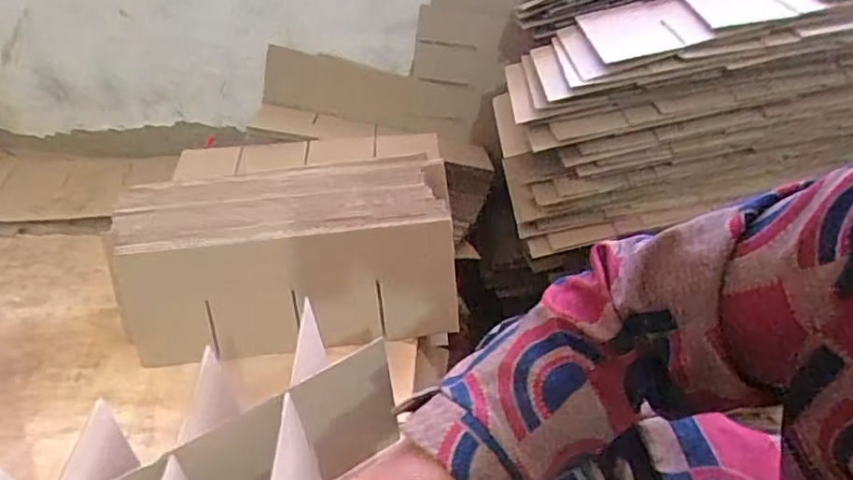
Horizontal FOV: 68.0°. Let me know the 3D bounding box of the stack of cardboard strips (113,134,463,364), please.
[{"bbox_3d":[-0.155,0.015,0.727,0.365,0.142,0.187,-2,38,-2],"label":"stack of cardboard strips"}]

